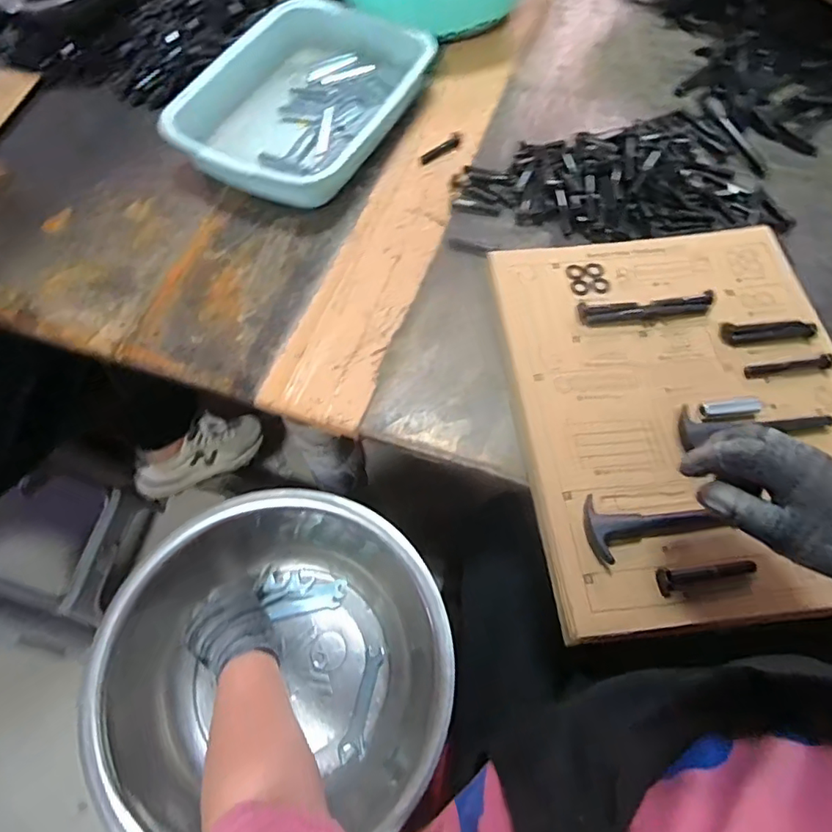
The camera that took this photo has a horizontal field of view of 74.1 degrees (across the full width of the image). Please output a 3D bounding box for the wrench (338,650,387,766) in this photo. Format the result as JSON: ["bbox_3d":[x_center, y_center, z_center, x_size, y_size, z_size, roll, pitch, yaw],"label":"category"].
[{"bbox_3d":[-0.059,0.316,0.608,0.028,0.009,0.112,10,64,7],"label":"wrench"}]

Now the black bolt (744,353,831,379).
[{"bbox_3d":[0.342,-0.046,0.504,0.078,0.007,0.013,-6,63,-1],"label":"black bolt"}]

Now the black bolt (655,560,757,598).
[{"bbox_3d":[0.220,0.121,0.418,0.072,0.014,0.019,-9,63,-2],"label":"black bolt"}]

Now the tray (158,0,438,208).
[{"bbox_3d":[-0.145,-0.410,0.702,0.230,0.062,0.331,25,67,14],"label":"tray"}]

